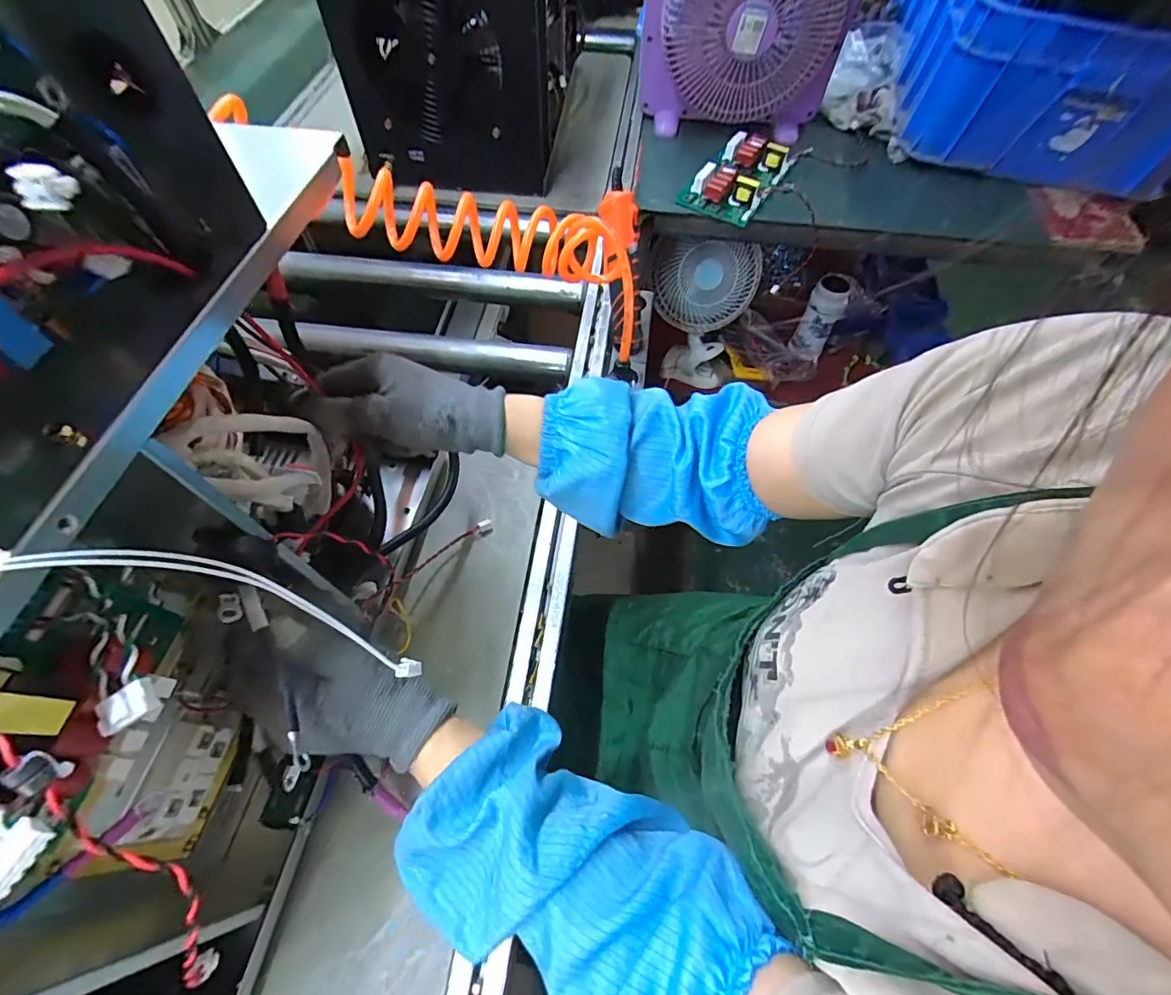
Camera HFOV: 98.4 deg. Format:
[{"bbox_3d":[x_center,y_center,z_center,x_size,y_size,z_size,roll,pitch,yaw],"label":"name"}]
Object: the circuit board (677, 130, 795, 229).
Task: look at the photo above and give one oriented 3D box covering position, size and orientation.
[{"bbox_3d":[0.245,-0.507,0.801,0.121,0.041,0.188,30,64,16],"label":"circuit board"}]

